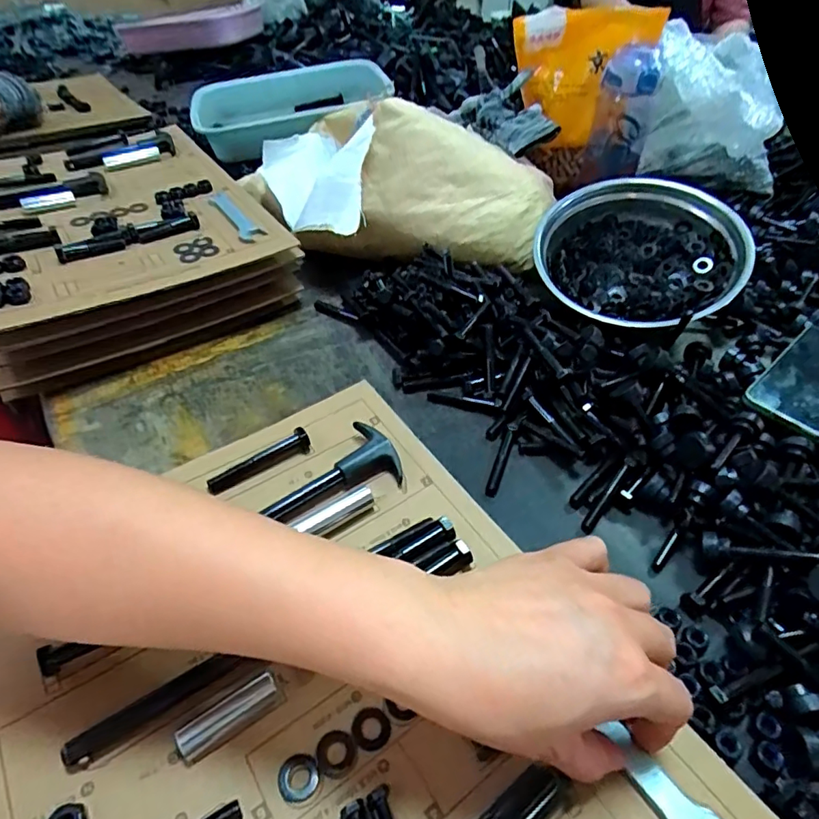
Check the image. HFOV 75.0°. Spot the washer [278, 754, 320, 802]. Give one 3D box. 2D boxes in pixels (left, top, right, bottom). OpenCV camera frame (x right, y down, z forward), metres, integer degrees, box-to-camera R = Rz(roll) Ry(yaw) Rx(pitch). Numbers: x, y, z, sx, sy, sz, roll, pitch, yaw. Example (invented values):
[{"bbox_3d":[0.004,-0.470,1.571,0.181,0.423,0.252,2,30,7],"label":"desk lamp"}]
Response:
[{"bbox_3d":[-0.054,0.179,0.260,0.019,0.004,0.019,-15,48,-18],"label":"washer"}]

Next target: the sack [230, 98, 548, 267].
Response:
[{"bbox_3d":[0.023,-0.252,0.608,0.323,0.135,0.120,-7,46,-11],"label":"sack"}]

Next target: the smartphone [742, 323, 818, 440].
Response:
[{"bbox_3d":[0.394,-0.031,0.515,0.171,0.016,0.076,-31,55,-30],"label":"smartphone"}]

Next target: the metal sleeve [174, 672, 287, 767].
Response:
[{"bbox_3d":[-0.091,0.157,0.272,0.051,0.013,0.015,-25,52,-26],"label":"metal sleeve"}]

